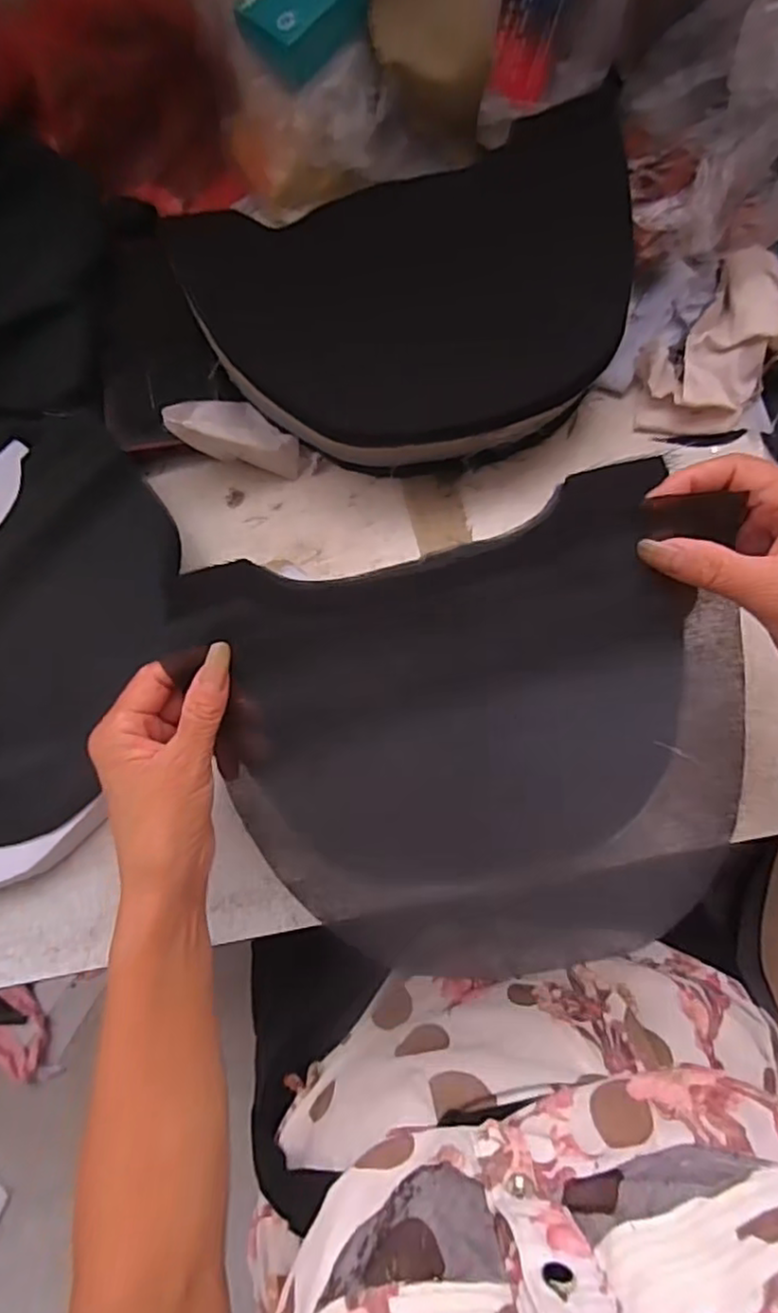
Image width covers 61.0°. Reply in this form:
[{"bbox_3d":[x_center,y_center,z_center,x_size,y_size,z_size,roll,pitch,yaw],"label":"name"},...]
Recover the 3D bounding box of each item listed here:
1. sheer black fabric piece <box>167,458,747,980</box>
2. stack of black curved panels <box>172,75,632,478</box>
[{"bbox_3d":[0.045,0.037,0.317,0.254,0.039,0.207,-15,82,1],"label":"sheer black fabric piece"},{"bbox_3d":[0.019,-0.221,0.432,0.282,0.061,0.194,-12,76,2],"label":"stack of black curved panels"}]

